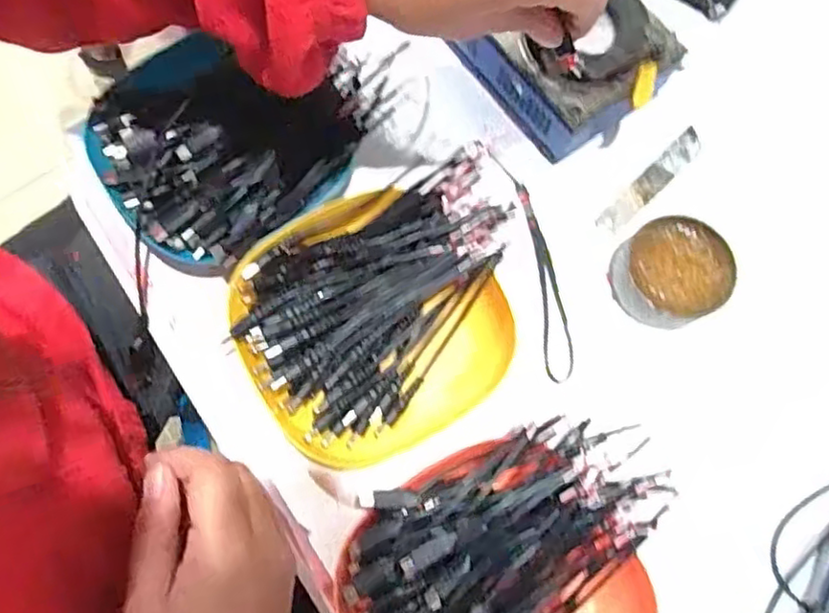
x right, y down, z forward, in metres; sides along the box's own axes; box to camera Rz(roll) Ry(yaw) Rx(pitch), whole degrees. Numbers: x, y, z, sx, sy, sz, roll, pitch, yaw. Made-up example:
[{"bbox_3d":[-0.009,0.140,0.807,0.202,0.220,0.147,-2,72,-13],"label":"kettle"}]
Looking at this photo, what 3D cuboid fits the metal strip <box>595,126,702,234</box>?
[{"bbox_3d":[0.151,-0.080,0.416,0.093,0.004,0.016,-43,79,-11],"label":"metal strip"}]

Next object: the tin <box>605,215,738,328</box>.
[{"bbox_3d":[0.151,-0.019,0.385,0.064,0.025,0.059,0,74,-1],"label":"tin"}]

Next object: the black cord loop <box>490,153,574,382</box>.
[{"bbox_3d":[0.073,-0.027,0.392,0.019,0.007,0.144,-11,76,-4],"label":"black cord loop"}]

